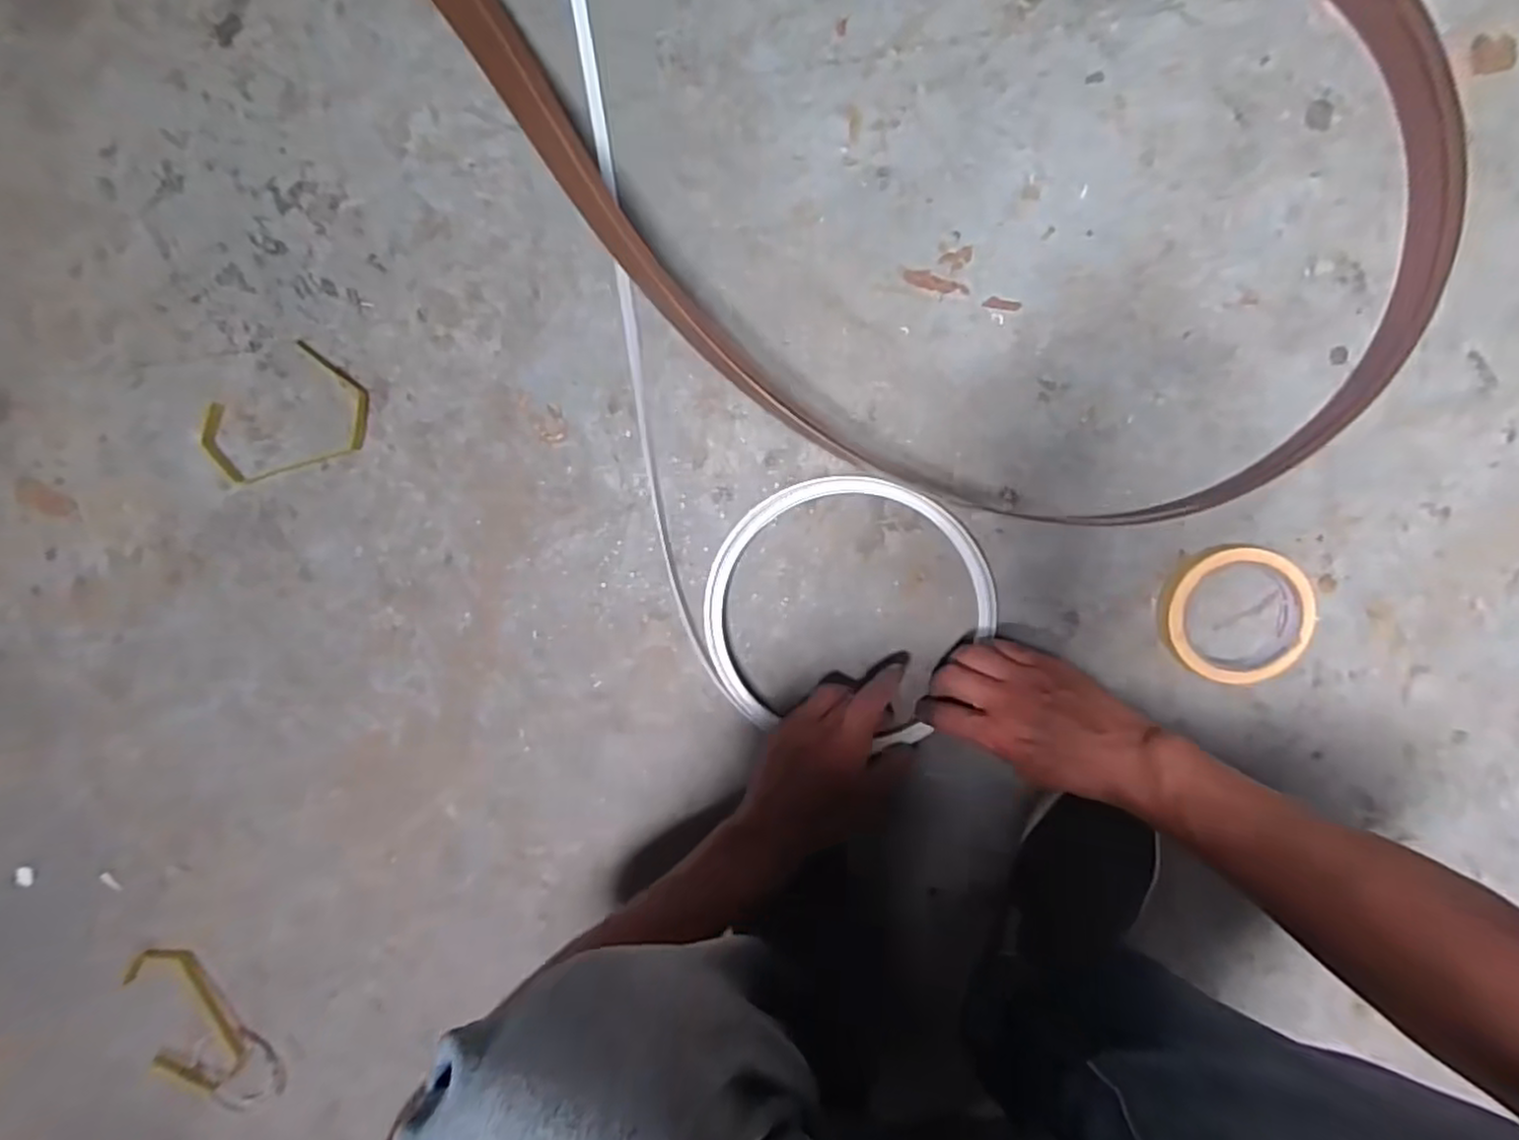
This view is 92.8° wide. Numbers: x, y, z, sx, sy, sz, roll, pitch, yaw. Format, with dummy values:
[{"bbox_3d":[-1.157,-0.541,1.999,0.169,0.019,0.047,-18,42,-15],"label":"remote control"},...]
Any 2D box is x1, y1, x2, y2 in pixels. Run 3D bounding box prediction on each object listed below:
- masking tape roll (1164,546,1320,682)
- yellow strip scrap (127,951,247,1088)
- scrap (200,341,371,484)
[{"bbox_3d":[0.344,0.032,0.521,0.098,0.027,0.096,1,97,5],"label":"masking tape roll"},{"bbox_3d":[-0.541,0.424,0.679,0.097,0.005,0.145,-23,95,7],"label":"yellow strip scrap"},{"bbox_3d":[-0.383,-0.118,0.587,0.142,0.008,0.094,-32,93,8],"label":"scrap"}]

